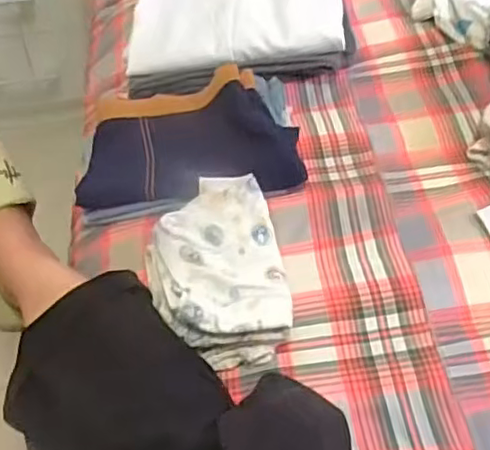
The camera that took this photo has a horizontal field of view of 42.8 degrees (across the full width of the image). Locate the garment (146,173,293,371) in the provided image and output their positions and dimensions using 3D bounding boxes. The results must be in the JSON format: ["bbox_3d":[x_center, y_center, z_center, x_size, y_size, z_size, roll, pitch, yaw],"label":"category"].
[{"bbox_3d":[-0.027,0.037,0.566,0.118,0.048,0.177,-11,51,-4],"label":"garment"}]

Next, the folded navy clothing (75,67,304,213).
[{"bbox_3d":[-0.061,-0.095,0.667,0.228,0.060,0.122,-6,50,0],"label":"folded navy clothing"}]

